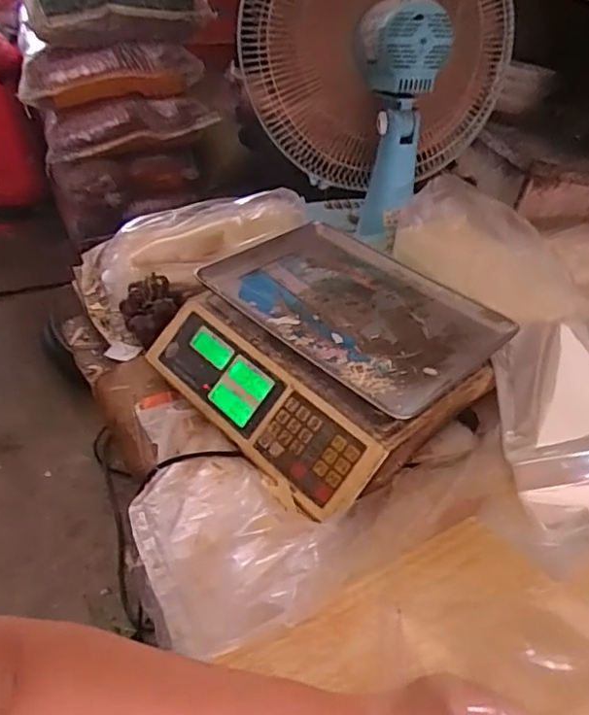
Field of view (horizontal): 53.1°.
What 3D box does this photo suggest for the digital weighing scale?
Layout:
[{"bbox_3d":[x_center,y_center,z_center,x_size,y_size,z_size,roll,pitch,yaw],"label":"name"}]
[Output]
[{"bbox_3d":[0.040,-0.015,0.721,0.336,0.092,0.336,-28,51,-33],"label":"digital weighing scale"}]

